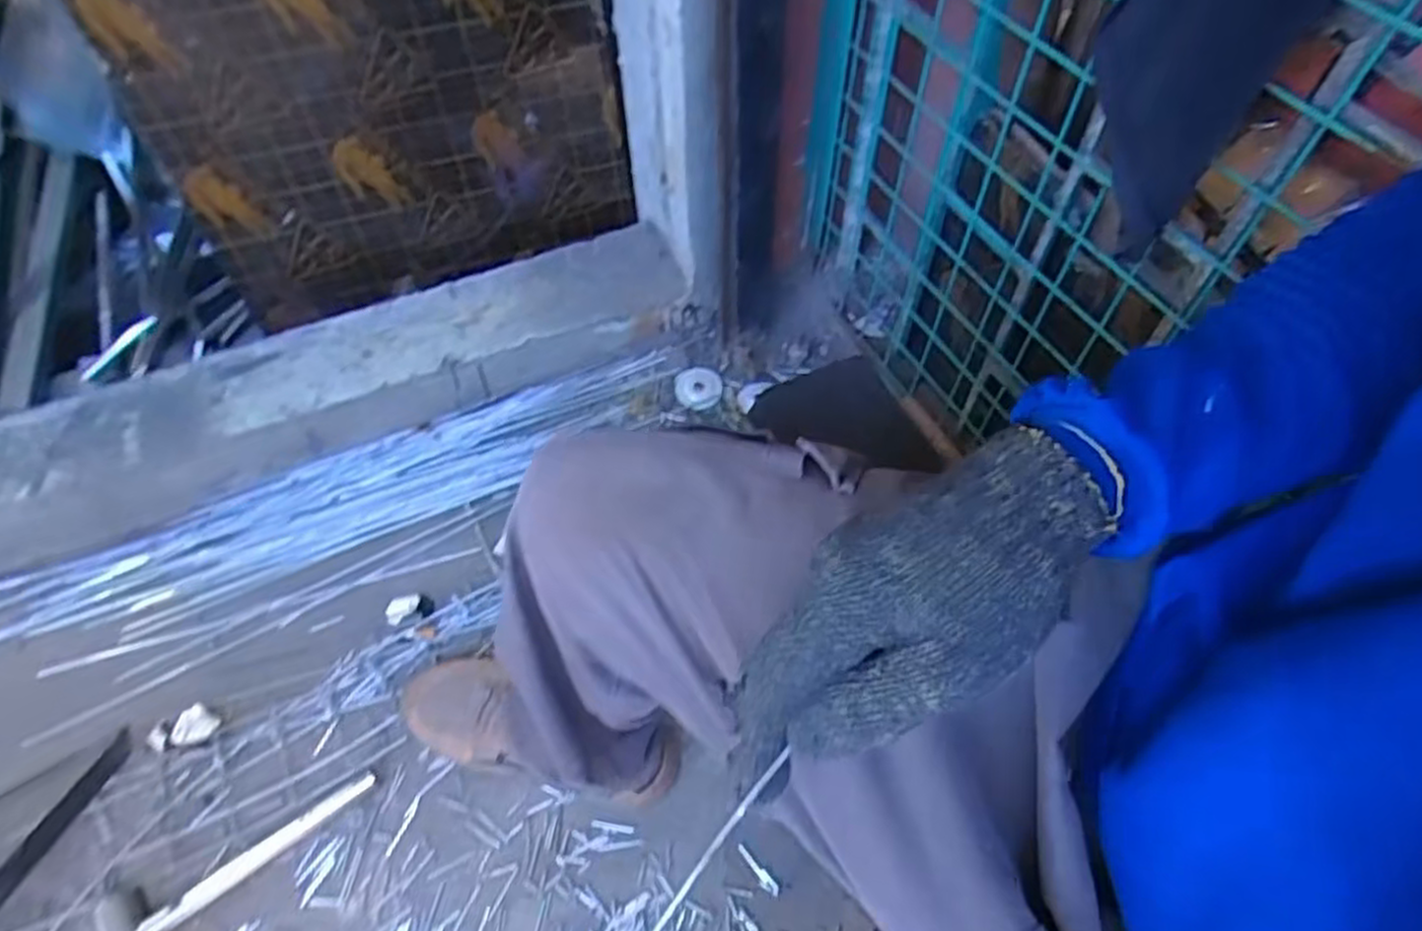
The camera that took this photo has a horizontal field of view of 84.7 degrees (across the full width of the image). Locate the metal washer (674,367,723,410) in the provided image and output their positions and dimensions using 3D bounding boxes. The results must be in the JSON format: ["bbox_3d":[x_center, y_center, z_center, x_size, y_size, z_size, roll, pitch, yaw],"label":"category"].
[{"bbox_3d":[-0.017,-0.103,1.036,0.061,0.006,0.058,7,78,1],"label":"metal washer"}]

